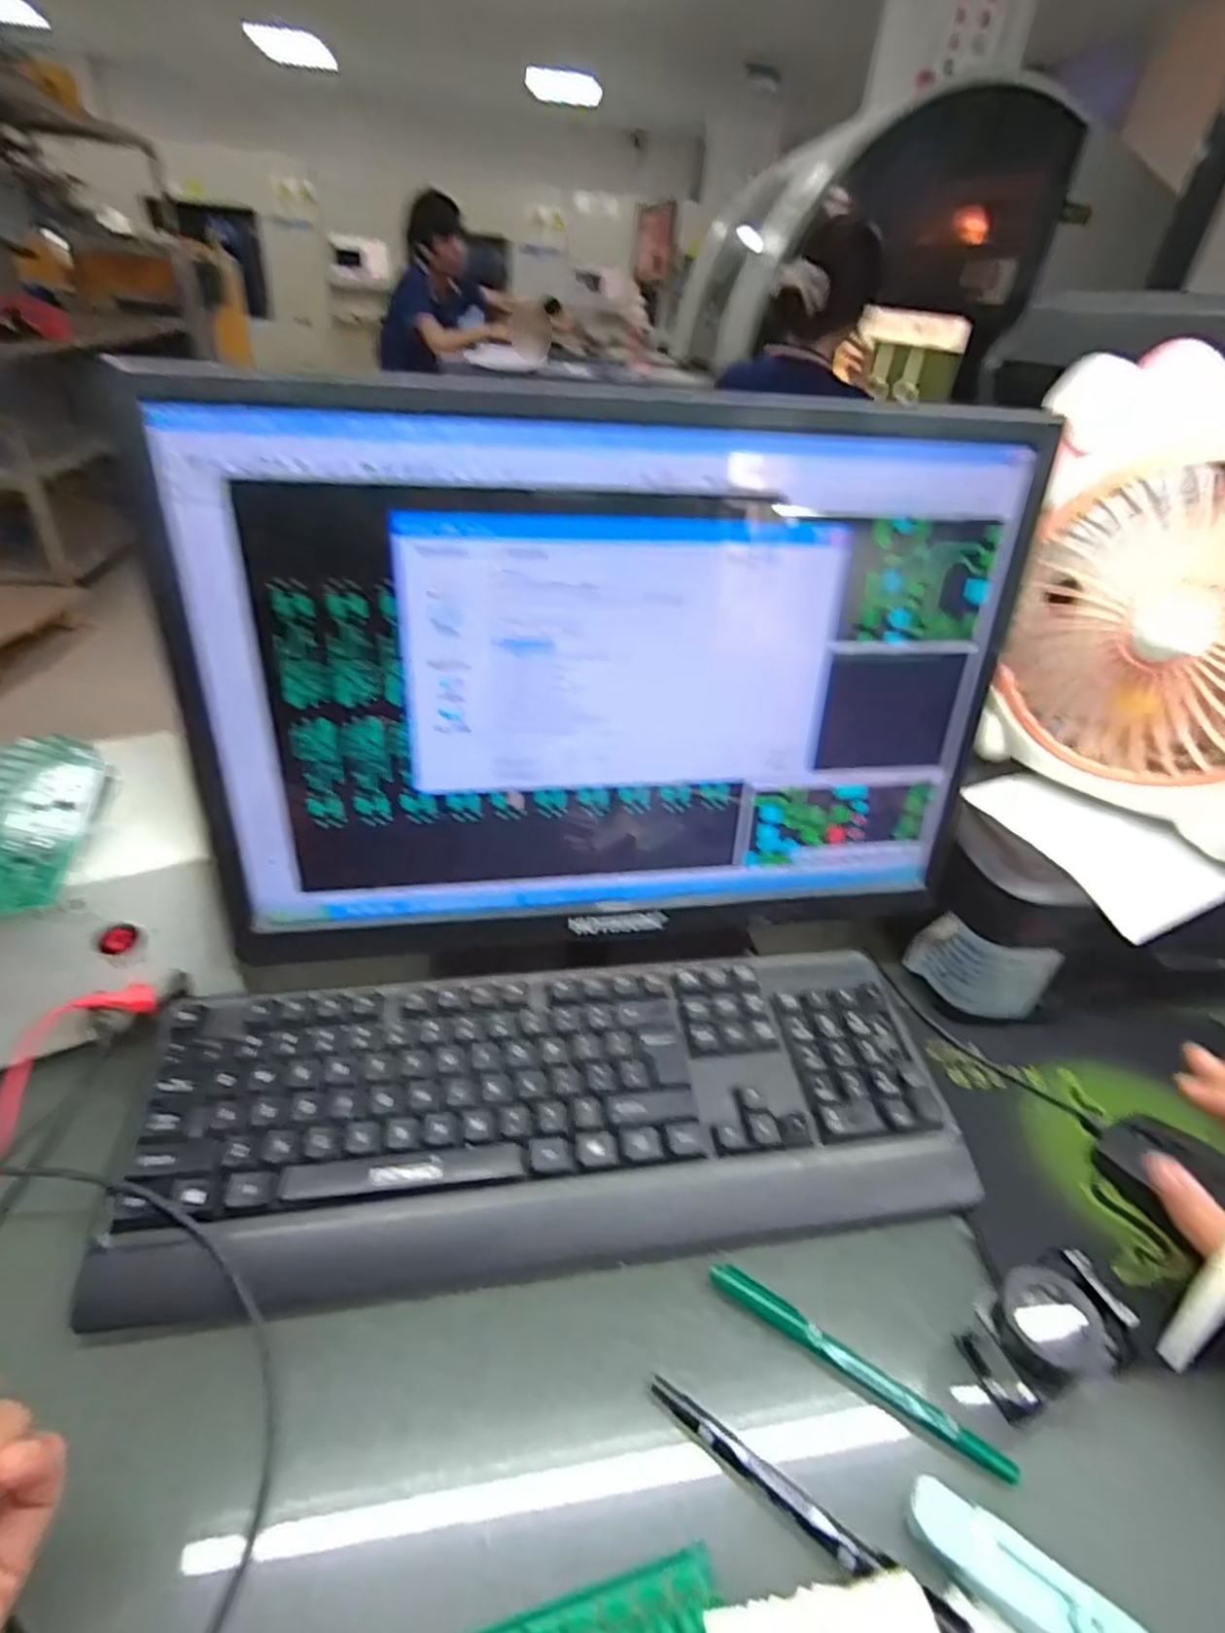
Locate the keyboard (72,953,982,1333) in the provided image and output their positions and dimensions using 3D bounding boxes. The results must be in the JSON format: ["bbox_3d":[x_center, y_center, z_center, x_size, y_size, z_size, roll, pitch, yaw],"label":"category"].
[{"bbox_3d":[-0.026,0.159,0.401,0.425,0.037,0.160,-1,36,-10],"label":"keyboard"}]

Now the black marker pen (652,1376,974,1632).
[{"bbox_3d":[0.073,0.272,0.287,0.133,0.009,0.014,24,39,23],"label":"black marker pen"}]

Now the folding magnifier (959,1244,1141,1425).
[{"bbox_3d":[0.189,0.229,0.323,0.052,0.060,0.045,-8,37,-18],"label":"folding magnifier"}]

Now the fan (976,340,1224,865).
[{"bbox_3d":[0.348,-0.114,0.438,0.082,0.238,0.236,-18,42,-29],"label":"fan"}]

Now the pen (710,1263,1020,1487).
[{"bbox_3d":[0.107,0.243,0.325,0.136,0.007,0.011,24,39,23],"label":"pen"}]

